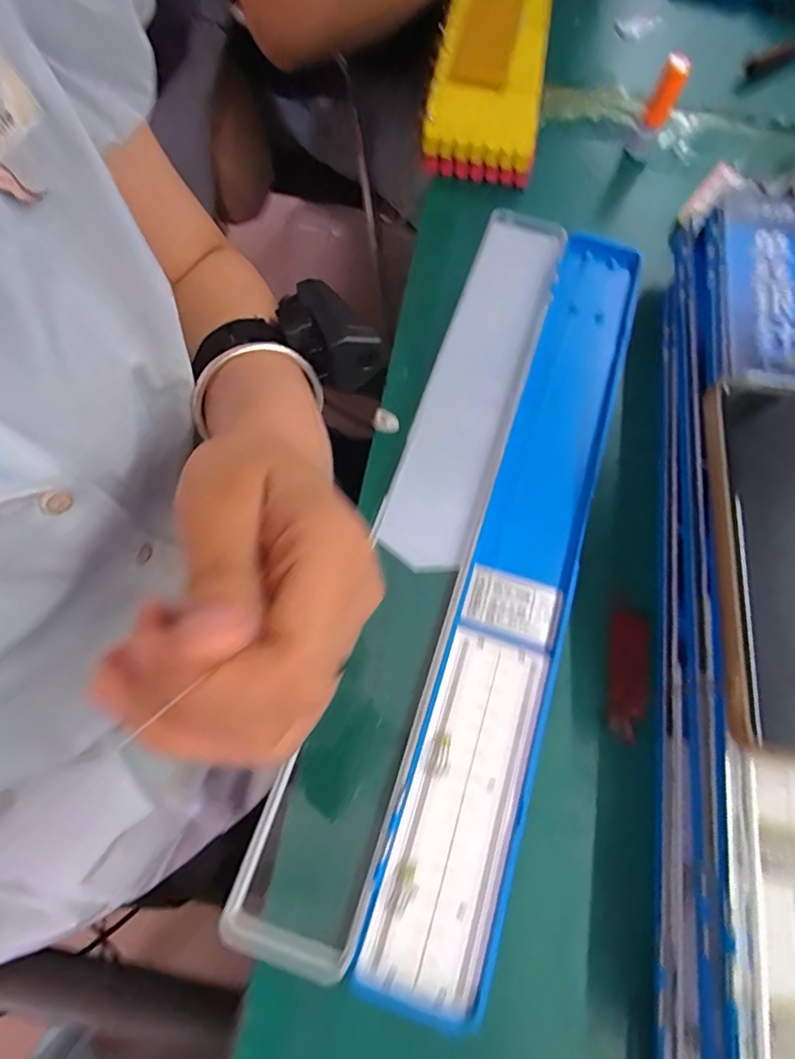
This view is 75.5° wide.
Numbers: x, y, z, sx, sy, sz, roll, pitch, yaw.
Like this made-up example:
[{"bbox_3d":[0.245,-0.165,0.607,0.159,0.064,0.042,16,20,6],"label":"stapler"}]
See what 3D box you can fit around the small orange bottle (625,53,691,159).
[{"bbox_3d":[0.209,-0.339,0.413,0.021,0.067,0.026,27,69,8],"label":"small orange bottle"}]

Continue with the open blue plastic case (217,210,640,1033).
[{"bbox_3d":[0.050,-0.018,0.296,0.107,0.019,0.452,18,68,4],"label":"open blue plastic case"}]

